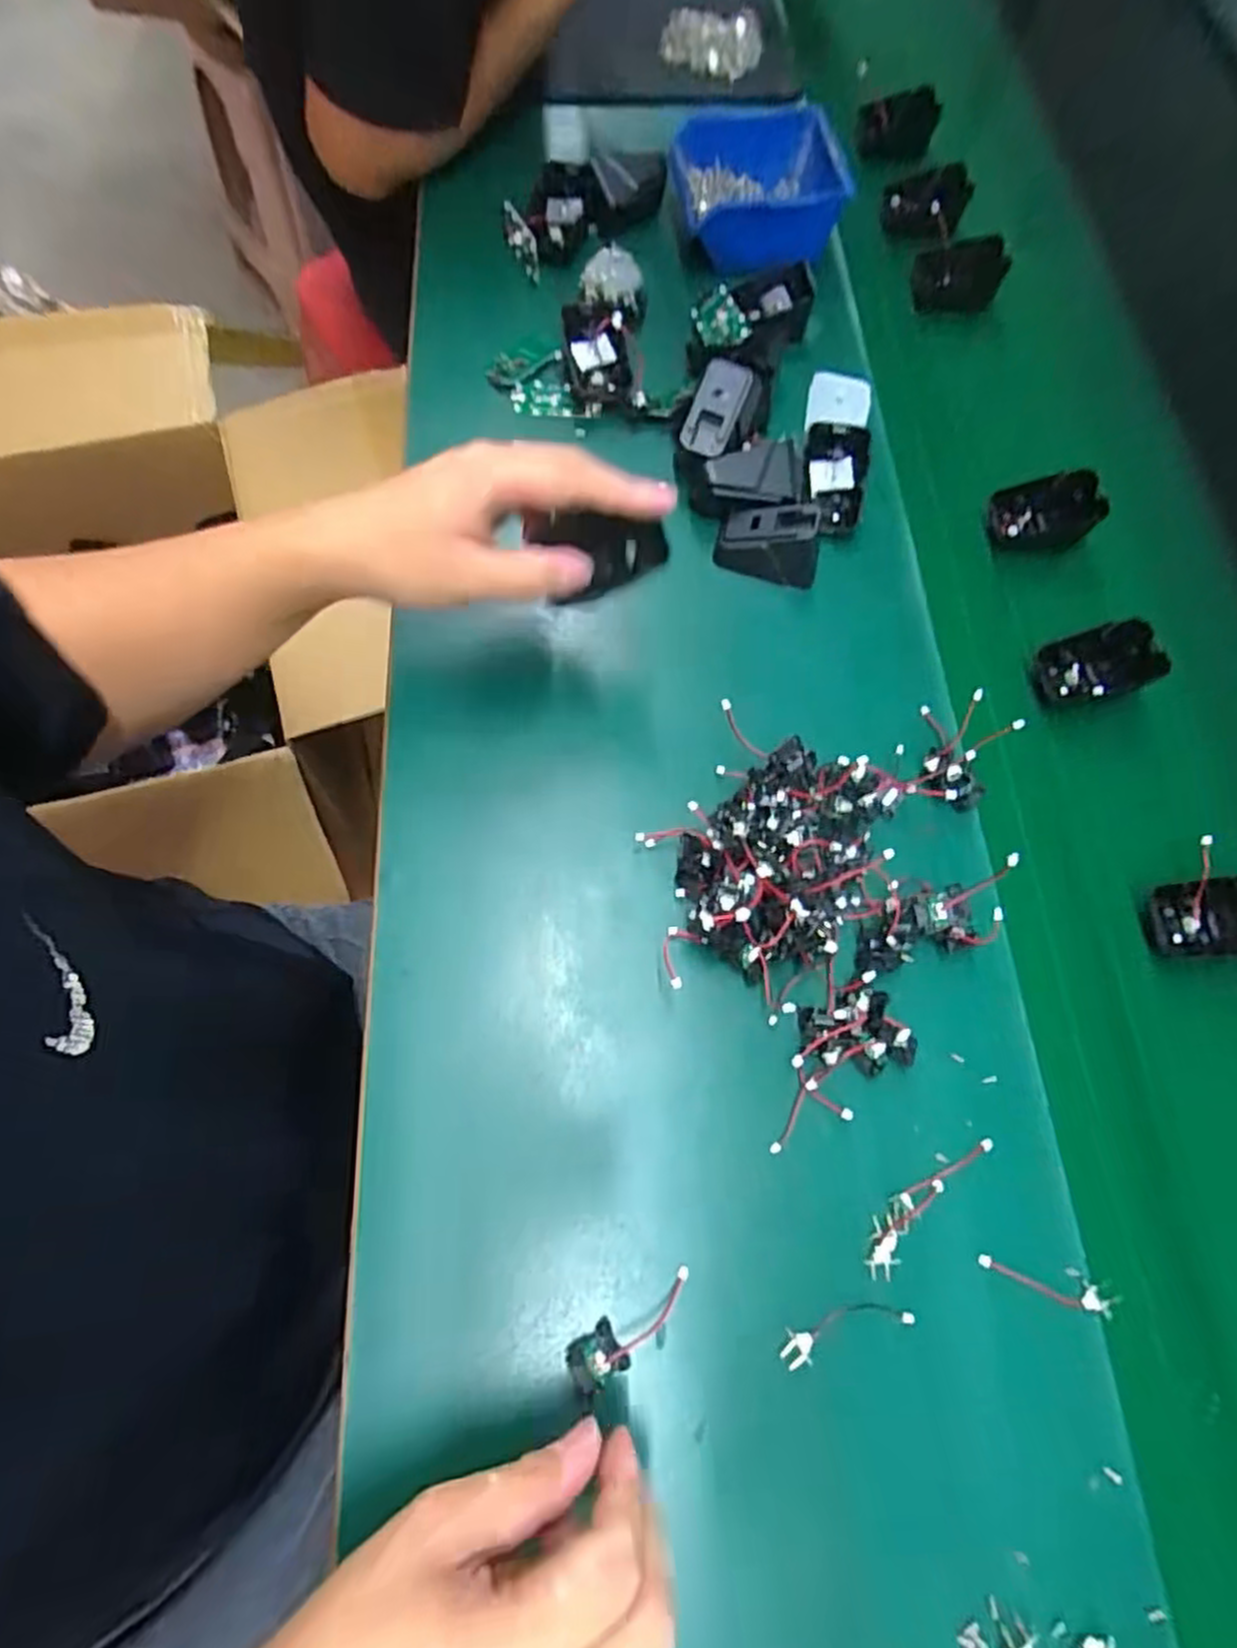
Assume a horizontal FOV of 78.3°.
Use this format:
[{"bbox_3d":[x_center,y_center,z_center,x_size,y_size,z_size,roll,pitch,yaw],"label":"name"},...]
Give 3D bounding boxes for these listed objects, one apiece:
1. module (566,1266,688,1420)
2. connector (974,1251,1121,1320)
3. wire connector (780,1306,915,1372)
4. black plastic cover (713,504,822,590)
[{"bbox_3d":[0.007,0.232,0.345,0.068,0.013,0.025,-31,72,-18],"label":"module"},{"bbox_3d":[0.204,0.220,0.362,0.063,0.005,0.012,15,69,5],"label":"connector"},{"bbox_3d":[0.106,0.235,0.353,0.065,0.004,0.015,-14,69,-7],"label":"wire connector"},{"bbox_3d":[0.100,-0.186,0.503,0.066,0.040,0.038,15,69,5],"label":"black plastic cover"}]

